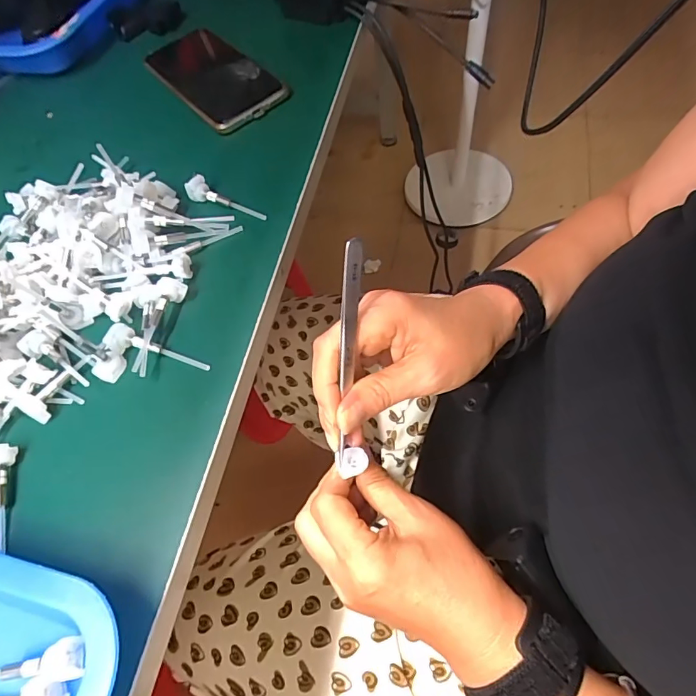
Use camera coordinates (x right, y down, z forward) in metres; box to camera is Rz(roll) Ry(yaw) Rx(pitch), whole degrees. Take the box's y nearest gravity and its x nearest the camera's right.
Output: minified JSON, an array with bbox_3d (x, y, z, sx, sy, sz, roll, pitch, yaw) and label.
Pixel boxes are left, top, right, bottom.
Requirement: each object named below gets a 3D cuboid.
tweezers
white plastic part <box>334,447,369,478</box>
[{"bbox_3d":[0.000,0.006,0.248,0.009,0.007,0.128,4,108,3],"label":"tweezers"},{"bbox_3d":[0.002,0.067,0.272,0.019,0.007,0.016,-18,64,-8],"label":"white plastic part"}]

